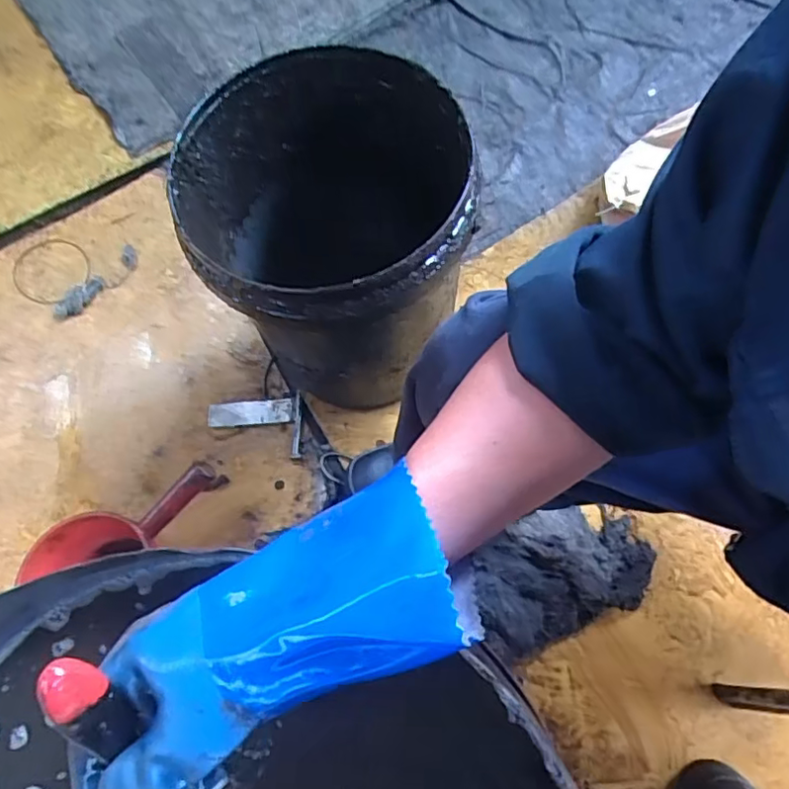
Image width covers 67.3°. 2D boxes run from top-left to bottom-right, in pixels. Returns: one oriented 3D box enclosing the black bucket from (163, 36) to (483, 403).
[{"bbox_3d":[-0.067,-0.172,0.724,0.287,0.330,0.297,-1,73,4],"label":"black bucket"}]

